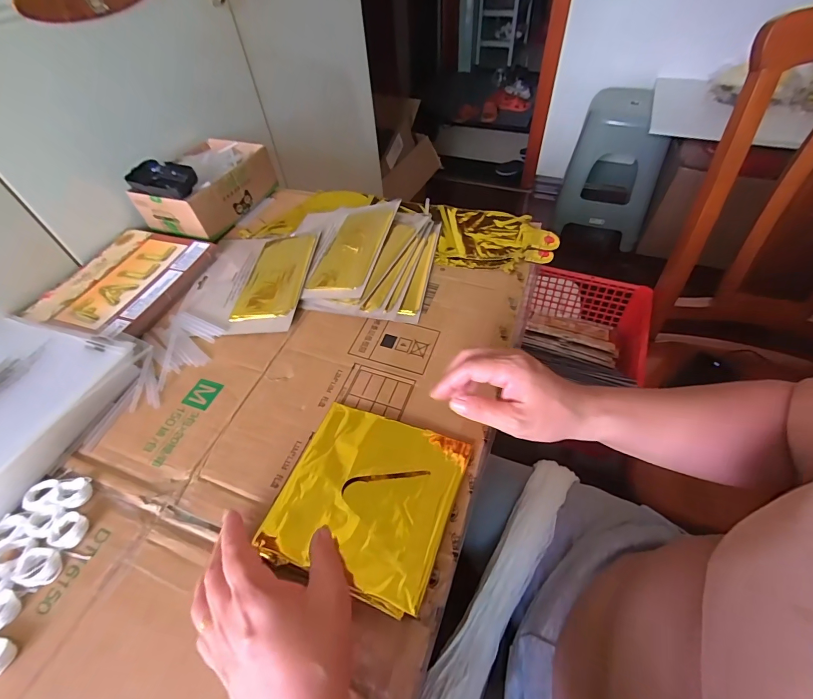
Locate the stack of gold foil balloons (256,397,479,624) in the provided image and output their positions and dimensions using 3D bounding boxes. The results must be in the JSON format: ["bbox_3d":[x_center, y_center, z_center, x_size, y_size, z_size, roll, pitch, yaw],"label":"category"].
[{"bbox_3d":[-0.033,0.124,0.332,0.140,0.015,0.145,15,55,16],"label":"stack of gold foil balloons"}]

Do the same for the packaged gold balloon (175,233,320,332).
[{"bbox_3d":[-0.207,-0.098,0.510,0.160,0.016,0.188,3,52,8],"label":"packaged gold balloon"}]

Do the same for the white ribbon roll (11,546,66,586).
[{"bbox_3d":[-0.297,0.174,0.308,0.035,0.008,0.026,5,52,9],"label":"white ribbon roll"}]

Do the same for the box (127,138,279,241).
[{"bbox_3d":[-0.316,-0.258,0.612,0.134,0.070,0.186,18,56,18],"label":"box"}]

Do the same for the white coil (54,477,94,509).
[{"bbox_3d":[-0.303,0.131,0.350,0.029,0.008,0.025,15,55,16],"label":"white coil"}]

